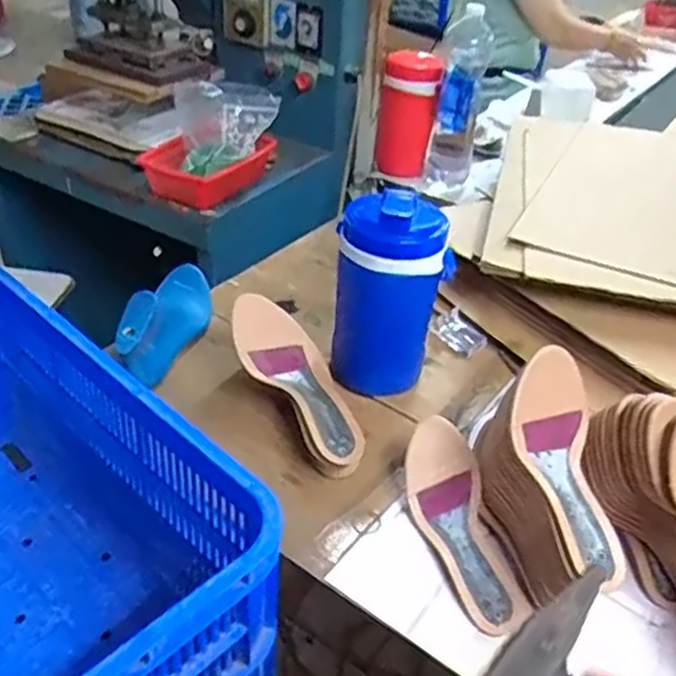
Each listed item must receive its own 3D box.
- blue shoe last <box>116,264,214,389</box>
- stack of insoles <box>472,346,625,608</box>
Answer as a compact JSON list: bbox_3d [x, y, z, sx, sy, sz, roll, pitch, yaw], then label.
[{"bbox_3d":[-0.218,-0.034,0.941,0.076,0.098,0.237,6,37,1],"label":"blue shoe last"},{"bbox_3d":[0.204,0.144,0.689,0.092,0.170,0.219,-2,37,-8],"label":"stack of insoles"}]

